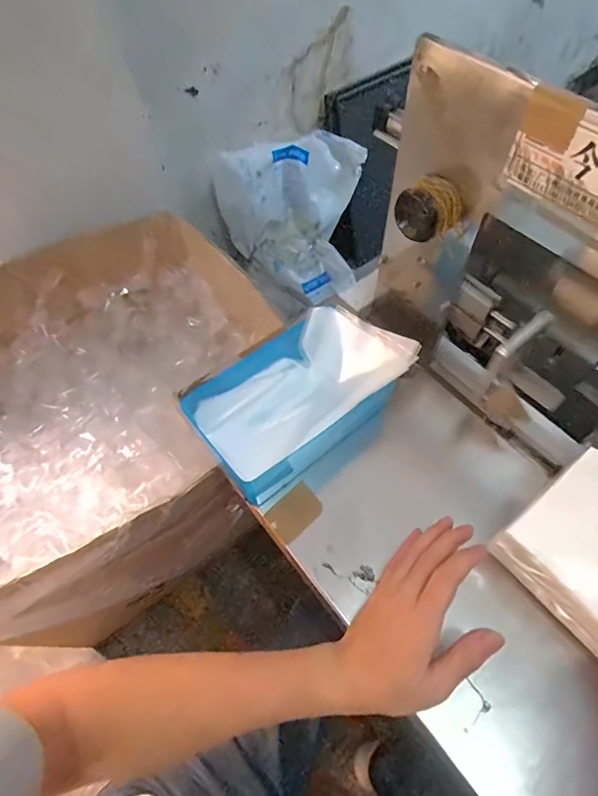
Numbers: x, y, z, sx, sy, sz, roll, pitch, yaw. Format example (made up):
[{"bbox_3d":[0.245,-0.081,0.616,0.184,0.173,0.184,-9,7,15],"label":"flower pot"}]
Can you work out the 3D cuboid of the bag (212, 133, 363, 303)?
[{"bbox_3d":[0.024,-0.555,1.312,0.283,0.380,0.433,37,67,23],"label":"bag"}]

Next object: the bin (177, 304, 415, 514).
[{"bbox_3d":[0.002,0.000,0.472,0.211,0.087,0.129,-35,63,-18],"label":"bin"}]

